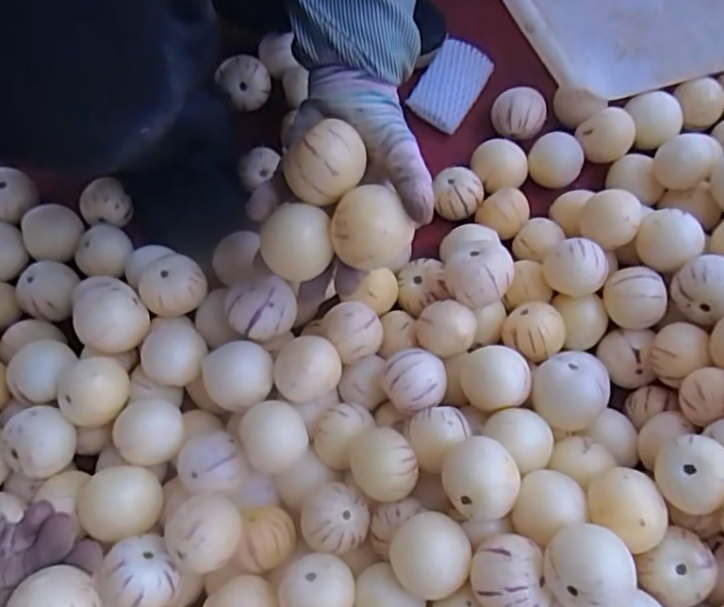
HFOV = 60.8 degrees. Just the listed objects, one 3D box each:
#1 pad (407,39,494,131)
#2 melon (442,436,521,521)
[{"bbox_3d":[0.084,-0.208,0.584,0.054,0.015,0.082,31,76,11],"label":"pad"},{"bbox_3d":[0.076,0.115,0.405,0.048,0.040,0.046,-1,72,2],"label":"melon"}]

